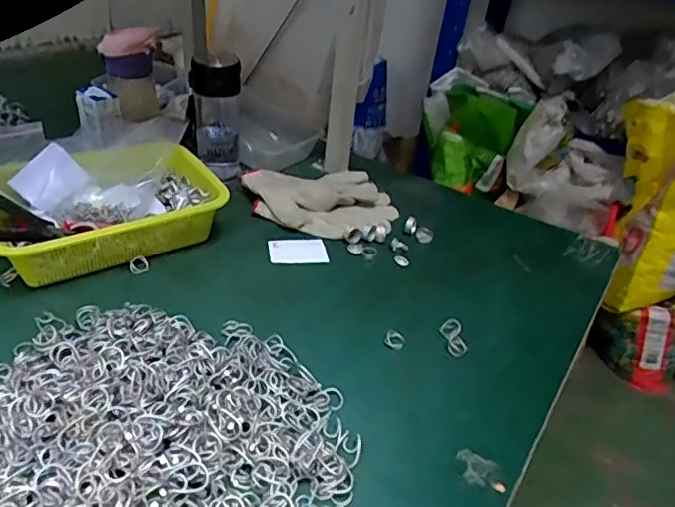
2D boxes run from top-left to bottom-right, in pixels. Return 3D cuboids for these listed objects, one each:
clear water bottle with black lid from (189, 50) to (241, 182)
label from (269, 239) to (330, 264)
[{"bbox_3d":[-0.186,-0.213,0.840,0.077,0.169,0.066,0,35,-11],"label":"clear water bottle with black lid"},{"bbox_3d":[-0.052,-0.003,0.731,0.074,0.004,0.051,-2,41,-10],"label":"label"}]

